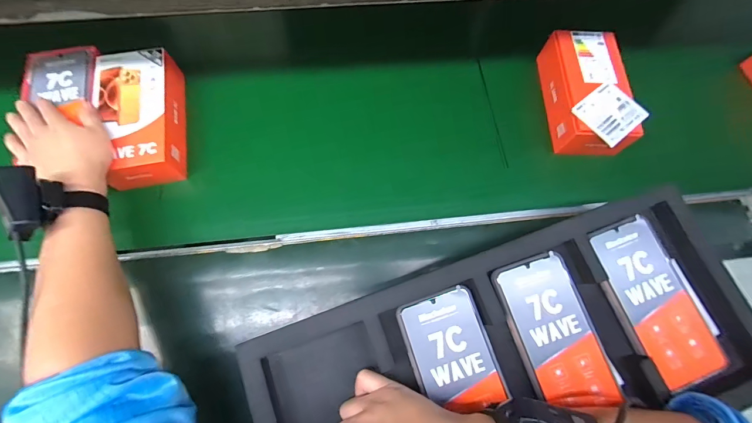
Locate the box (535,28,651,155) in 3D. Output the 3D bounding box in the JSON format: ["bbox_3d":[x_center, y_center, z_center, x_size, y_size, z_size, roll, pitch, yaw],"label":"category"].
[{"bbox_3d":[0.318,-0.172,0.496,0.107,0.060,0.206,1,70,0],"label":"box"}]

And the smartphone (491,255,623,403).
[{"bbox_3d":[0.180,0.118,0.327,0.079,0.014,0.143,-18,71,-7],"label":"smartphone"}]

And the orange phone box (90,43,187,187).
[{"bbox_3d":[-0.323,-0.128,0.459,0.095,0.056,0.190,-10,71,-4],"label":"orange phone box"}]

